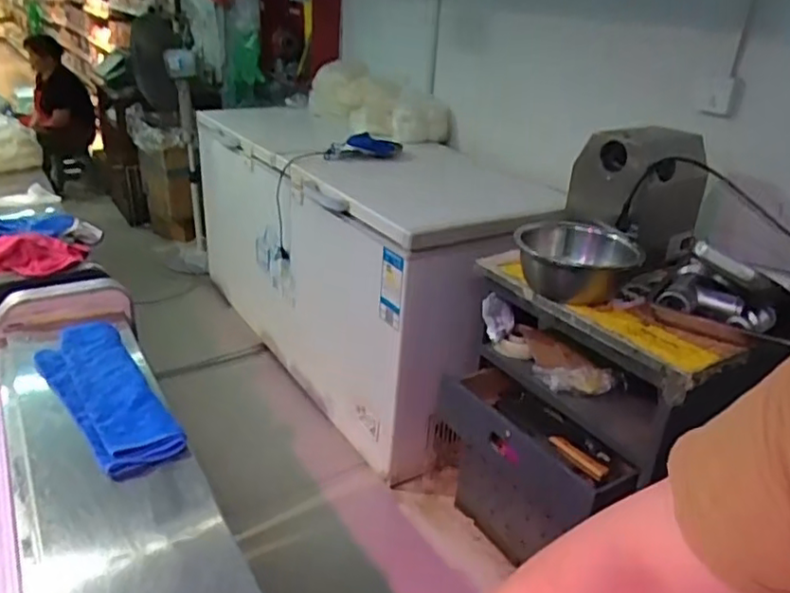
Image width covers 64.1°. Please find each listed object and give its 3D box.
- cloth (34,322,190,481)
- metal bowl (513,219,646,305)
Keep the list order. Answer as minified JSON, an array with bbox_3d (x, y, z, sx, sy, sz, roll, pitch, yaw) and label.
[{"bbox_3d":[-0.410,0.136,0.897,0.106,0.032,0.345,-16,33,-36],"label":"cloth"},{"bbox_3d":[0.406,-0.086,1.437,0.258,0.108,0.258,4,26,-2],"label":"metal bowl"}]

